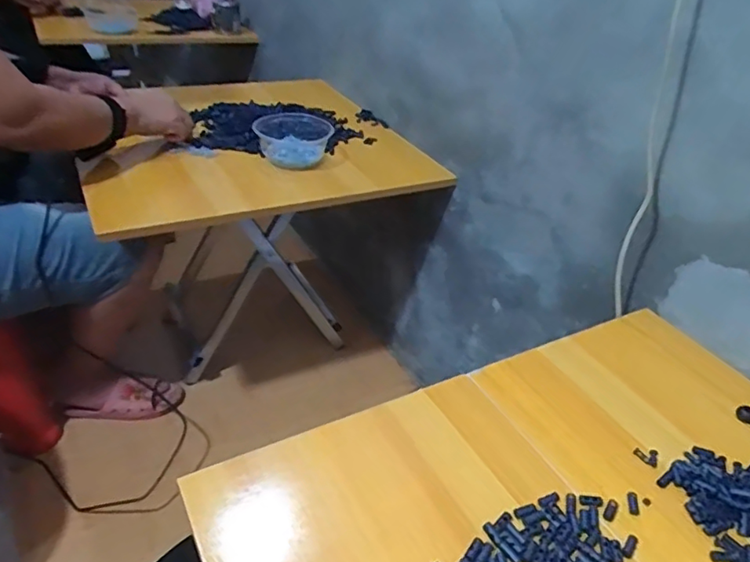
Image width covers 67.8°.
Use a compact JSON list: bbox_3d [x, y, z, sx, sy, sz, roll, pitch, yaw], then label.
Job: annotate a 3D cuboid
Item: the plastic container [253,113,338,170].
[{"bbox_3d":[-0.145,-0.254,0.999,0.138,0.054,0.124,-5,37,-16],"label":"plastic container"}]

